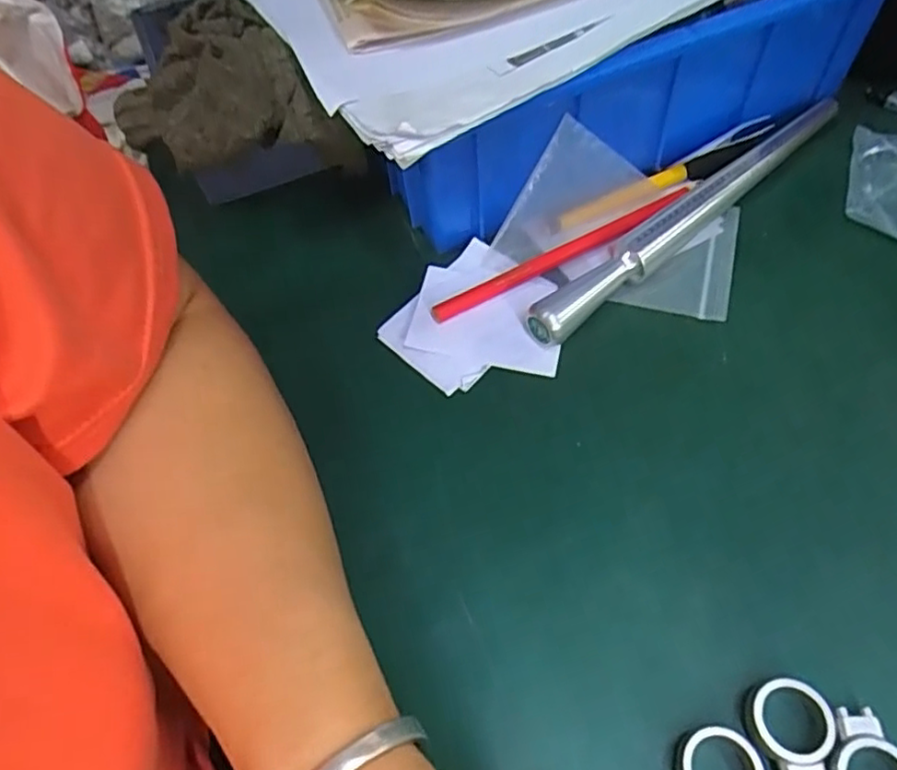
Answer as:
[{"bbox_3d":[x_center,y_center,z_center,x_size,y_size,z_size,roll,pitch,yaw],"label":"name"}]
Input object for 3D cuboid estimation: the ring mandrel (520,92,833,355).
[{"bbox_3d":[0.130,-0.090,0.333,0.229,0.021,0.017,-37,61,-18],"label":"ring mandrel"}]

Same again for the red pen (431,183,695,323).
[{"bbox_3d":[0.060,-0.069,0.326,0.150,0.010,0.012,-26,58,-11],"label":"red pen"}]

